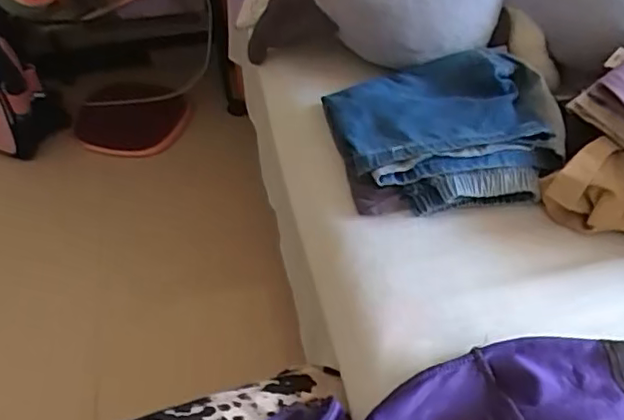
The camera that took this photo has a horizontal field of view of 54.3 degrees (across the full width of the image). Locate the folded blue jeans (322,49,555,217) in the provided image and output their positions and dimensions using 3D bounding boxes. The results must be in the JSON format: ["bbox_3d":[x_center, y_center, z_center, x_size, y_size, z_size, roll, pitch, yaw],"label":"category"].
[{"bbox_3d":[0.128,-0.084,0.632,0.201,0.062,0.188,-4,50,-2],"label":"folded blue jeans"}]

